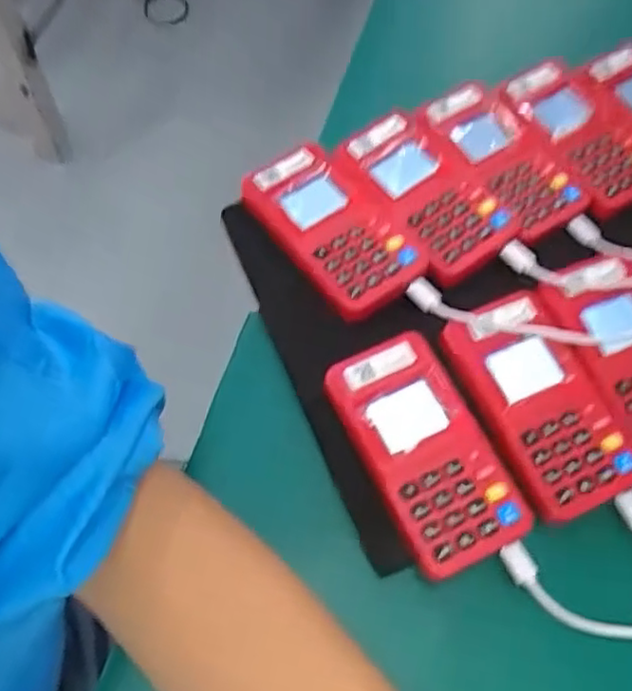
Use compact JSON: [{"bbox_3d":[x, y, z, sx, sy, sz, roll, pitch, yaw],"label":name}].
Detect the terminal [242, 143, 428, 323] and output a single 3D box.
[{"bbox_3d":[0.009,-0.071,0.399,0.059,0.015,0.116,-35,71,-18],"label":"terminal"}]

